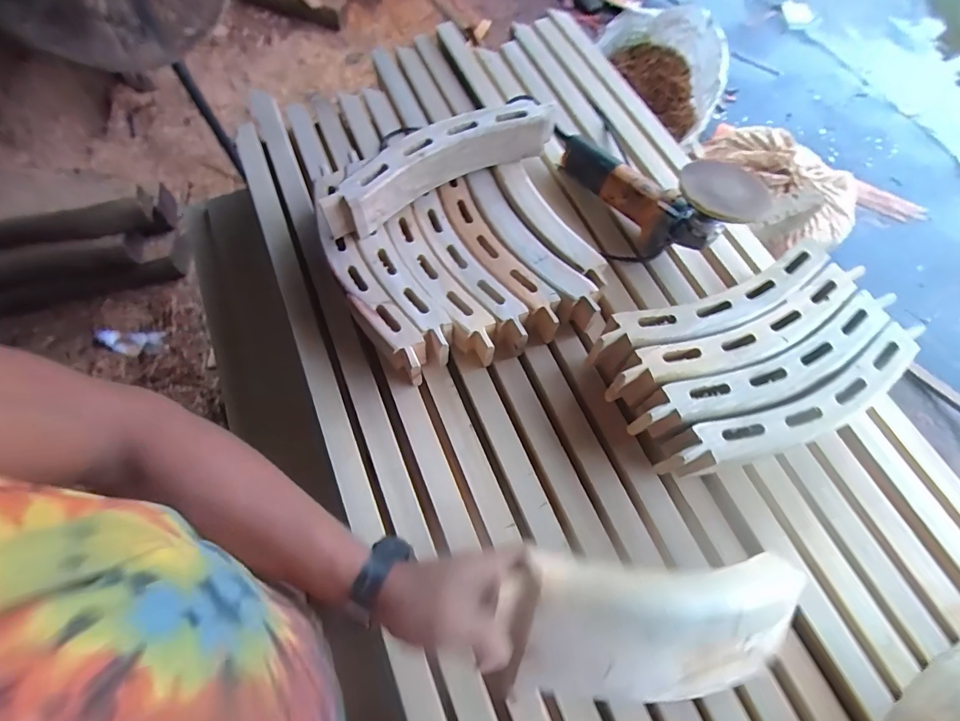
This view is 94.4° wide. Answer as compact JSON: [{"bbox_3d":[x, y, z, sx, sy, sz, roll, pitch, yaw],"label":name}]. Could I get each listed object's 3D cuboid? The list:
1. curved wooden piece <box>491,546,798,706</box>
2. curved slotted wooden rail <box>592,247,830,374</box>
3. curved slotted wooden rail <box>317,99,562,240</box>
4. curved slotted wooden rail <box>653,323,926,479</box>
[{"bbox_3d":[0.165,0.216,0.369,0.295,0.066,0.107,7,64,-18],"label":"curved wooden piece"},{"bbox_3d":[0.288,-0.058,0.555,0.322,0.071,0.066,-19,67,-10],"label":"curved slotted wooden rail"},{"bbox_3d":[-0.052,-0.261,0.601,0.340,0.083,0.067,-27,69,-13],"label":"curved slotted wooden rail"},{"bbox_3d":[0.358,0.057,0.509,0.334,0.075,0.070,-23,68,-12],"label":"curved slotted wooden rail"}]

